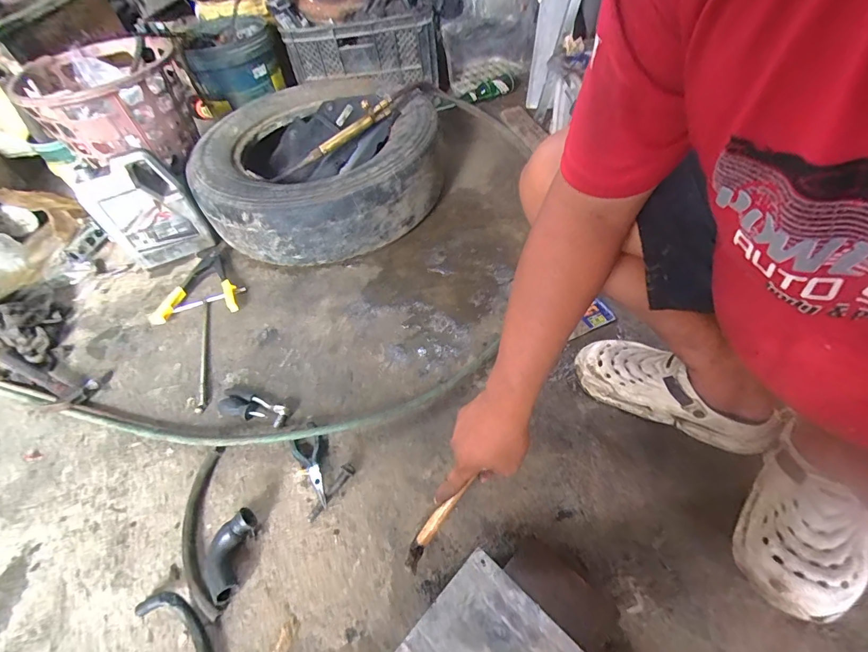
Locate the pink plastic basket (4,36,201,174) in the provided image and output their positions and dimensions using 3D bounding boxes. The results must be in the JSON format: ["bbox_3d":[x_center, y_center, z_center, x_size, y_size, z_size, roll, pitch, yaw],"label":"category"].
[{"bbox_3d":[-0.783,-0.541,0.999,0.299,0.221,0.308,-3,52,4],"label":"pink plastic basket"}]

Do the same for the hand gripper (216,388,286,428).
[{"bbox_3d":[-0.344,0.156,0.754,0.143,0.033,0.055,14,55,16],"label":"hand gripper"}]

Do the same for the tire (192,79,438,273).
[{"bbox_3d":[-0.311,-0.444,1.108,0.633,0.206,0.622,-3,52,4],"label":"tire"}]

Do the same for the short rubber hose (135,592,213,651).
[{"bbox_3d":[-0.352,0.424,0.556,0.156,0.030,0.048,26,59,23],"label":"short rubber hose"}]

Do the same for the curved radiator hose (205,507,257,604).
[{"bbox_3d":[-0.311,0.343,0.604,0.061,0.041,0.122,5,53,9],"label":"curved radiator hose"}]

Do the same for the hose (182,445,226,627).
[{"bbox_3d":[-0.363,0.318,0.632,0.059,0.023,0.253,-19,53,-9],"label":"hose"}]

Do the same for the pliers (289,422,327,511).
[{"bbox_3d":[-0.204,0.232,0.682,0.053,0.023,0.146,-29,55,-16],"label":"pliers"}]

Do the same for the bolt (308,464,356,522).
[{"bbox_3d":[-0.167,0.270,0.647,0.021,0.021,0.099,29,60,24],"label":"bolt"}]

